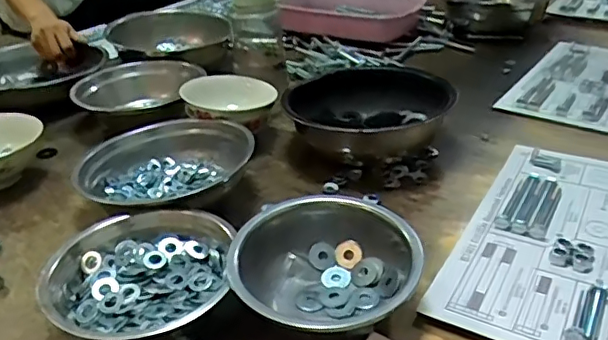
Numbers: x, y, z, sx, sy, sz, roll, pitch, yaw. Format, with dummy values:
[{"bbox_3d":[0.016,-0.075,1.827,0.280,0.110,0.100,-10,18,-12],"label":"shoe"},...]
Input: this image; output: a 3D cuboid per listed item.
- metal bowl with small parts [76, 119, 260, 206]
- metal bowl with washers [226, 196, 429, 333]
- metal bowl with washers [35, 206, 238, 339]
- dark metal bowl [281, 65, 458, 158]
[{"bbox_3d":[-0.167,-0.001,0.733,0.188,0.069,0.185,-2,31,1],"label":"metal bowl with small parts"},{"bbox_3d":[0.020,0.101,0.529,0.163,0.071,0.161,-2,31,1],"label":"metal bowl with washers"},{"bbox_3d":[-0.157,0.108,0.552,0.166,0.066,0.180,5,32,13],"label":"metal bowl with washers"},{"bbox_3d":[0.086,-0.075,0.804,0.217,0.071,0.205,-2,31,1],"label":"dark metal bowl"}]

